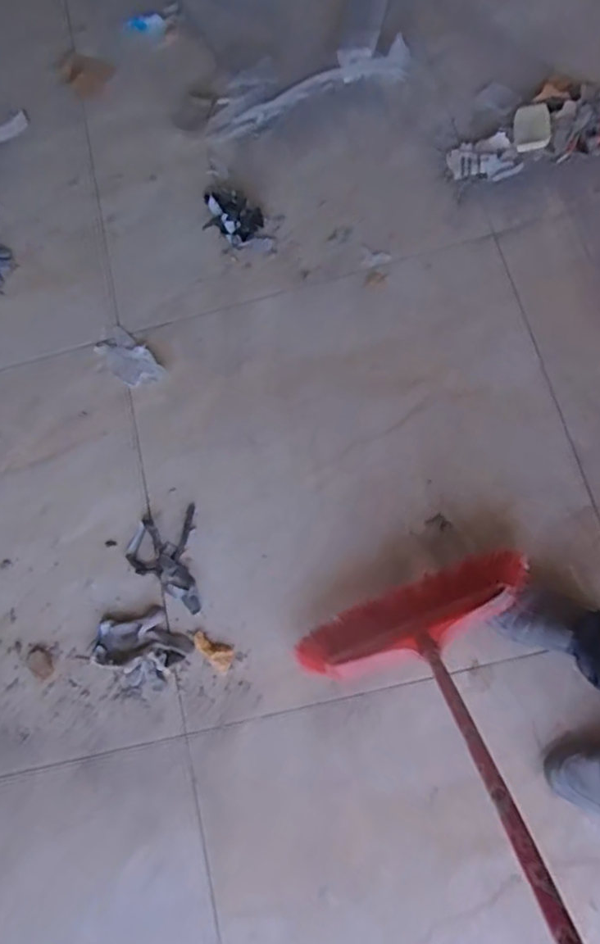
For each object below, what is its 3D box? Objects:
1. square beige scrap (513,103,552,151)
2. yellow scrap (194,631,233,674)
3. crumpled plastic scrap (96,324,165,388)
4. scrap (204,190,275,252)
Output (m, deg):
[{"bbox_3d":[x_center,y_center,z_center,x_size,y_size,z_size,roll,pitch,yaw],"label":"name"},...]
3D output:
[{"bbox_3d":[0.469,-0.695,1.293,0.069,0.013,0.091,-5,92,14],"label":"square beige scrap"},{"bbox_3d":[-0.155,0.318,1.151,0.084,0.007,0.044,35,82,14],"label":"yellow scrap"},{"bbox_3d":[-0.345,-0.228,1.292,0.081,0.010,0.143,-44,74,-5],"label":"crumpled plastic scrap"},{"bbox_3d":[-0.134,-0.520,1.326,0.186,0.039,0.100,35,82,14],"label":"scrap"}]

